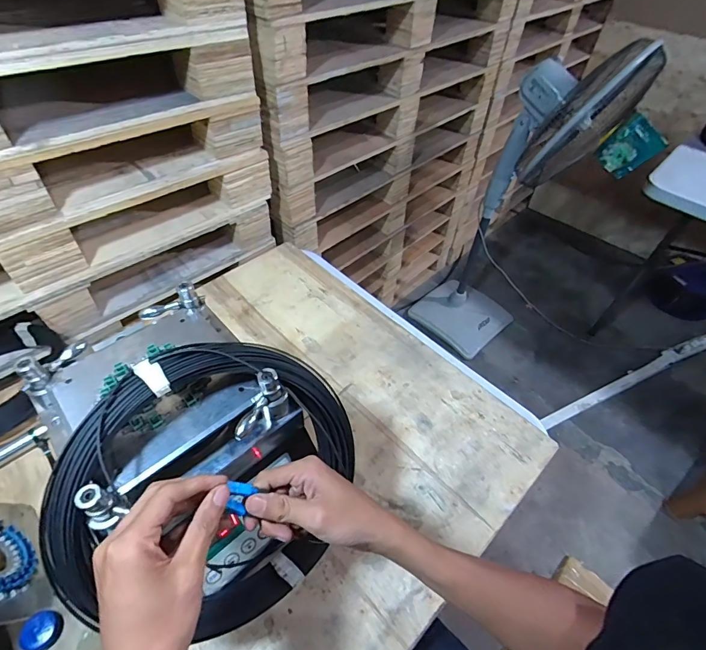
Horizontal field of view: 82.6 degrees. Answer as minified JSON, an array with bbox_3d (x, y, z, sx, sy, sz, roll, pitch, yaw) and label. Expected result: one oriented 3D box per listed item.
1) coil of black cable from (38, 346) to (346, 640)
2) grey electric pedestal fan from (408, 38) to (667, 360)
[{"bbox_3d":[-0.135,0.157,0.405,0.282,0.043,0.277,-2,94,-33],"label":"coil of black cable"},{"bbox_3d":[0.562,-0.363,1.464,0.330,1.175,0.406,-28,57,-24],"label":"grey electric pedestal fan"}]

